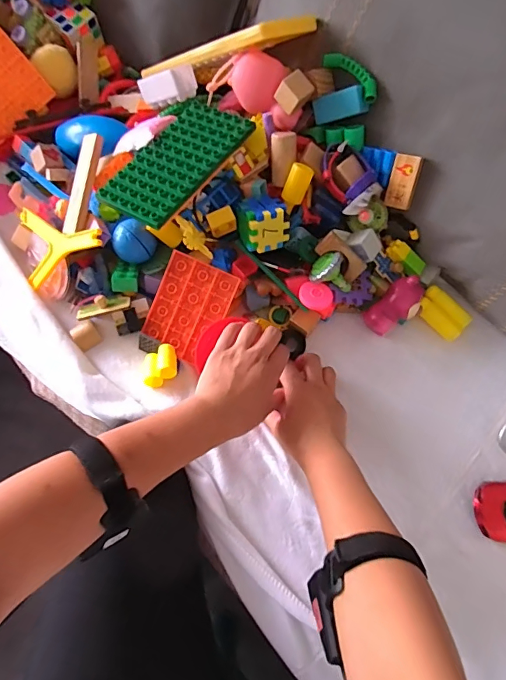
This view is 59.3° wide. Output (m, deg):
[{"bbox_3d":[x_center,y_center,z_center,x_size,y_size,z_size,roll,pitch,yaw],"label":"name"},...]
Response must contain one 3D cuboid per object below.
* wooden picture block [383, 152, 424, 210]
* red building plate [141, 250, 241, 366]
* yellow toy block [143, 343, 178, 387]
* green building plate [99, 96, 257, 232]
[{"bbox_3d":[0.182,-0.190,0.534,0.032,0.061,0.015,23,30,24],"label":"wooden picture block"},{"bbox_3d":[-0.083,-0.040,0.571,0.094,0.007,0.121,24,98,7],"label":"red building plate"},{"bbox_3d":[-0.116,0.032,0.556,0.043,0.032,0.046,-13,74,-4],"label":"yellow toy block"},{"bbox_3d":[-0.091,-0.212,0.528,0.097,0.014,0.189,31,69,19],"label":"green building plate"}]

